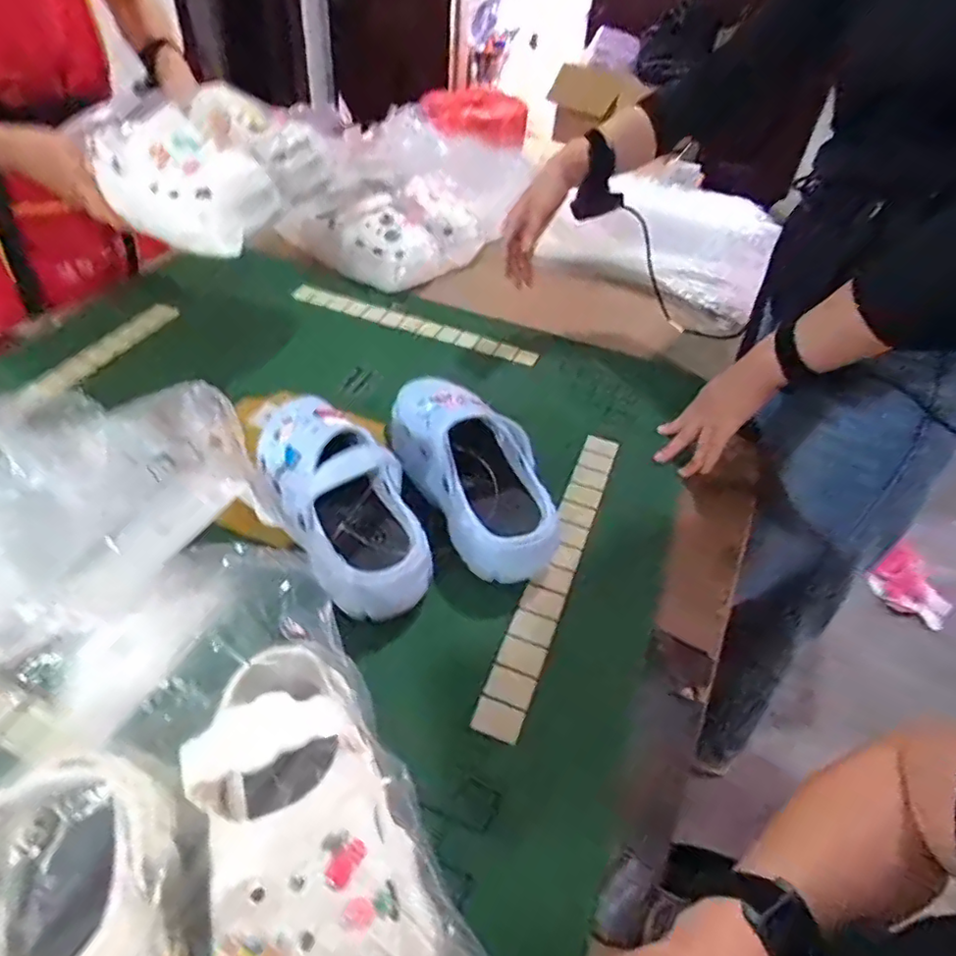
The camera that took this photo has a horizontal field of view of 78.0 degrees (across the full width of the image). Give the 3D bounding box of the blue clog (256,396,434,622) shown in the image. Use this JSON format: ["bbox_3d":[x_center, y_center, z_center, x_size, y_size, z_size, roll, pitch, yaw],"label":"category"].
[{"bbox_3d":[-0.132,0.013,0.554,0.096,0.091,0.241,-24,64,-28],"label":"blue clog"}]

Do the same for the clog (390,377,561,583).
[{"bbox_3d":[-0.008,-0.015,0.606,0.091,0.125,0.243,-18,49,-23],"label":"clog"}]

